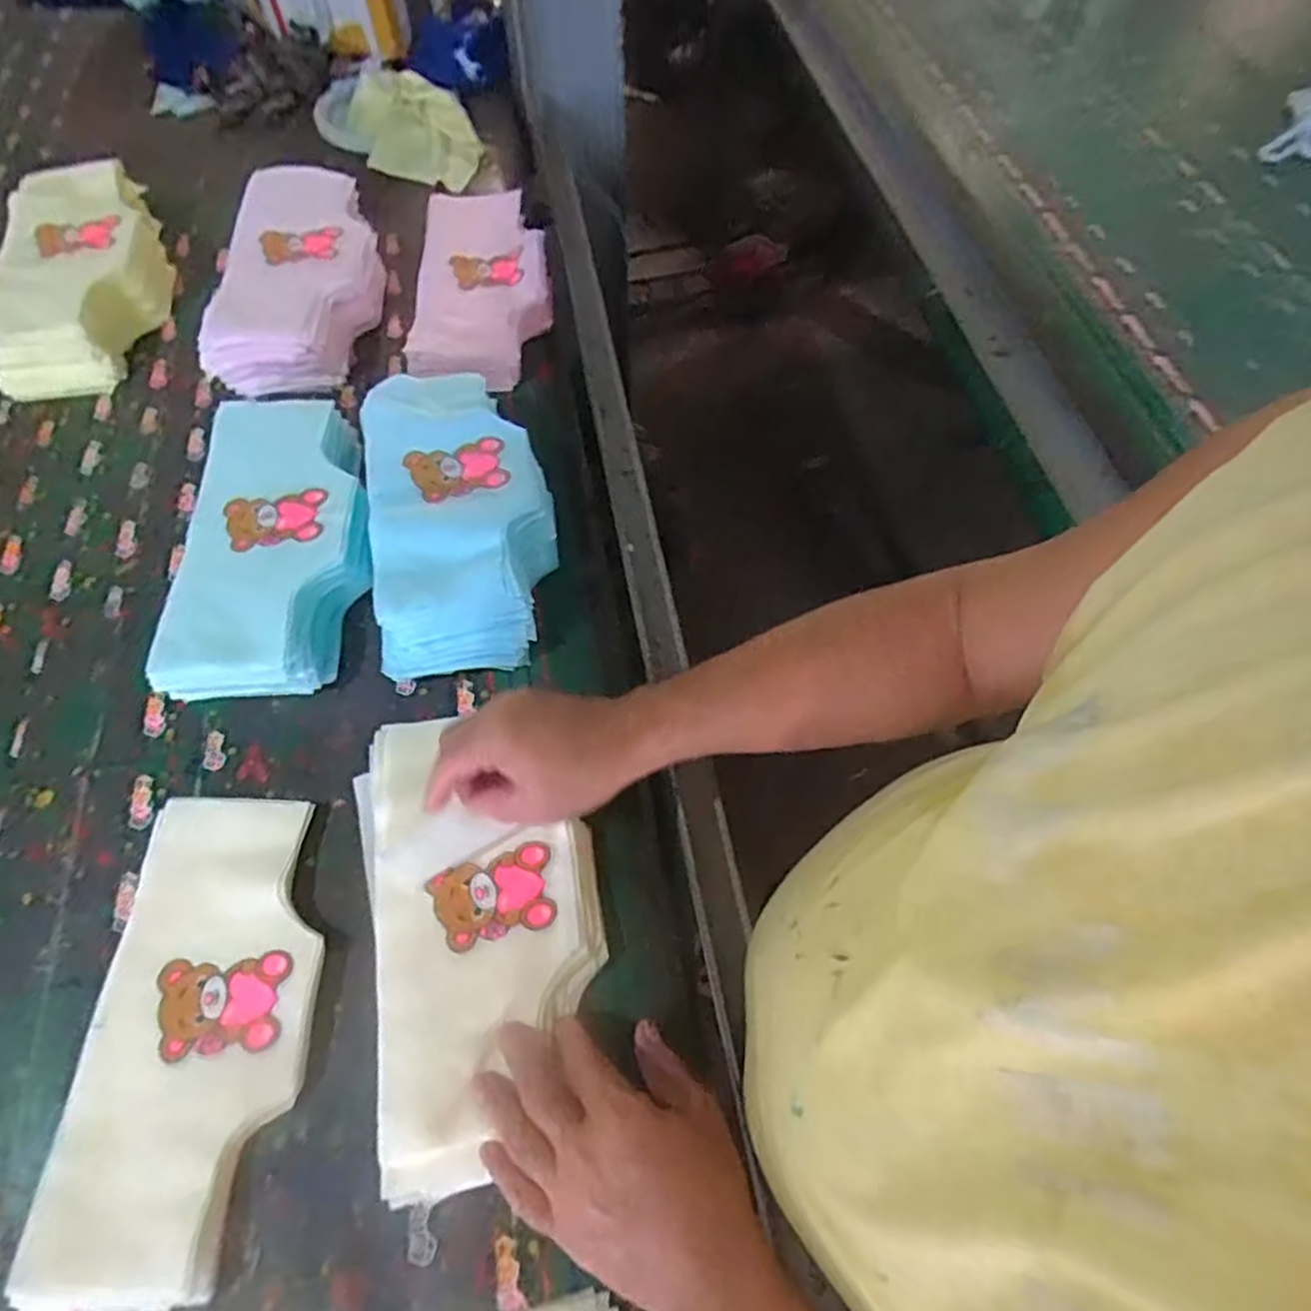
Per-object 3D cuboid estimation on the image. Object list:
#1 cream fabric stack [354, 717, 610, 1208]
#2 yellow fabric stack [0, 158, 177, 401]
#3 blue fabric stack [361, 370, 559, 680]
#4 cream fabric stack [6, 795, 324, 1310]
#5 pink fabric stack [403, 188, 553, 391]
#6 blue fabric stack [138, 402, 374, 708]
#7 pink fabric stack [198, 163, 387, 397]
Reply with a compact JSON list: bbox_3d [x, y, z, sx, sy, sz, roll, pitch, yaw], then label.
[{"bbox_3d":[-0.121,0.178,0.495,0.159,0.026,0.299,-14,62,-6],"label":"cream fabric stack"},{"bbox_3d":[-0.635,-0.414,0.778,0.149,0.079,0.303,-5,62,-1],"label":"yellow fabric stack"},{"bbox_3d":[-0.173,-0.130,0.635,0.150,0.075,0.293,-12,62,-5],"label":"blue fabric stack"},{"bbox_3d":[-0.296,0.238,0.468,0.133,0.023,0.289,-2,62,1],"label":"cream fabric stack"},{"bbox_3d":[-0.193,-0.421,0.804,0.148,0.035,0.303,-3,62,0],"label":"pink fabric stack"},{"bbox_3d":[-0.330,-0.104,0.631,0.148,0.057,0.294,-6,62,-2],"label":"blue fabric stack"},{"bbox_3d":[-0.391,-0.424,0.788,0.155,0.069,0.303,-3,62,0],"label":"pink fabric stack"}]

